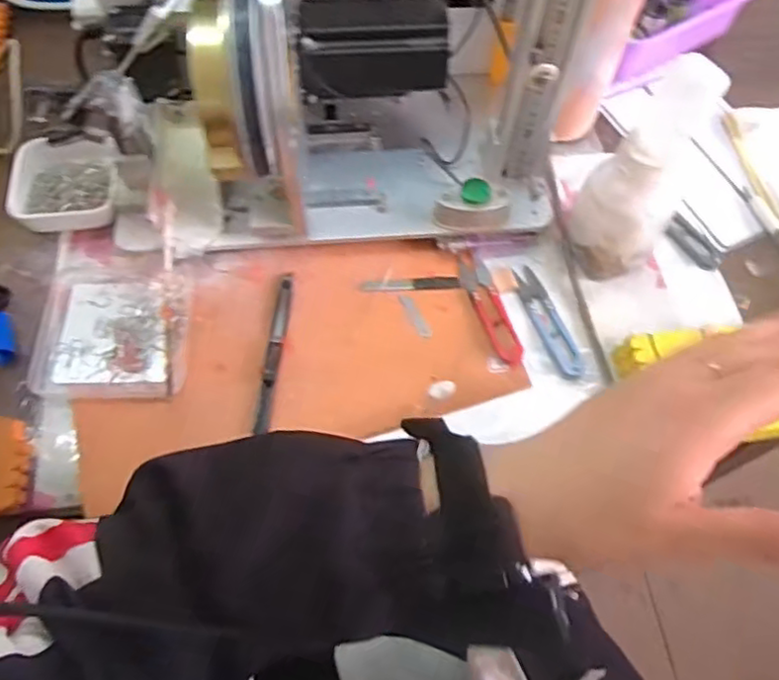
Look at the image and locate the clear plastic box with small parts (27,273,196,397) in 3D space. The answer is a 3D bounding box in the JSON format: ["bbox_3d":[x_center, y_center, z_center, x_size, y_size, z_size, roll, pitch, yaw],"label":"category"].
[{"bbox_3d":[-0.207,-0.005,0.492,0.107,0.011,0.104,-1,64,-2],"label":"clear plastic box with small parts"}]

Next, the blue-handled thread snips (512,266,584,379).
[{"bbox_3d":[0.125,-0.015,0.514,0.022,0.004,0.096,-19,66,-10],"label":"blue-handled thread snips"}]

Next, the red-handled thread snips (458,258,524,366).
[{"bbox_3d":[0.080,-0.024,0.510,0.024,0.010,0.094,-19,66,-10],"label":"red-handled thread snips"}]

